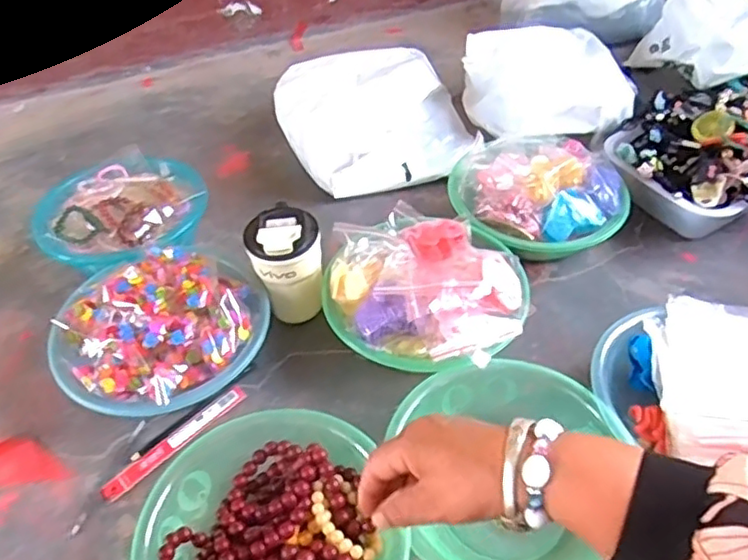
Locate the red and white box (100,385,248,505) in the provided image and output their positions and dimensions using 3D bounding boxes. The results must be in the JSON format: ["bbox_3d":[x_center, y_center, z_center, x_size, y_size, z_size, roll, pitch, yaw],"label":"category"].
[{"bbox_3d":[-0.213,0.173,0.684,0.019,0.010,0.174,34,56,30],"label":"red and white box"}]

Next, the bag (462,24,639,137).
[{"bbox_3d":[0.297,-0.334,1.064,0.283,0.072,0.276,4,46,6],"label":"bag"}]

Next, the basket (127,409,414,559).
[{"bbox_3d":[-0.087,0.242,0.573,0.219,0.081,0.226,-1,46,1],"label":"basket"}]

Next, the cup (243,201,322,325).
[{"bbox_3d":[-0.103,-0.013,0.768,0.077,0.145,0.084,-1,46,1],"label":"cup"}]

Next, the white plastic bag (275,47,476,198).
[{"bbox_3d":[0.006,-0.268,1.043,0.294,0.091,0.314,-18,48,-15],"label":"white plastic bag"}]

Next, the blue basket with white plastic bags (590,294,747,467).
[{"bbox_3d":[0.359,0.115,0.666,0.255,0.097,0.202,8,47,10],"label":"blue basket with white plastic bags"}]

